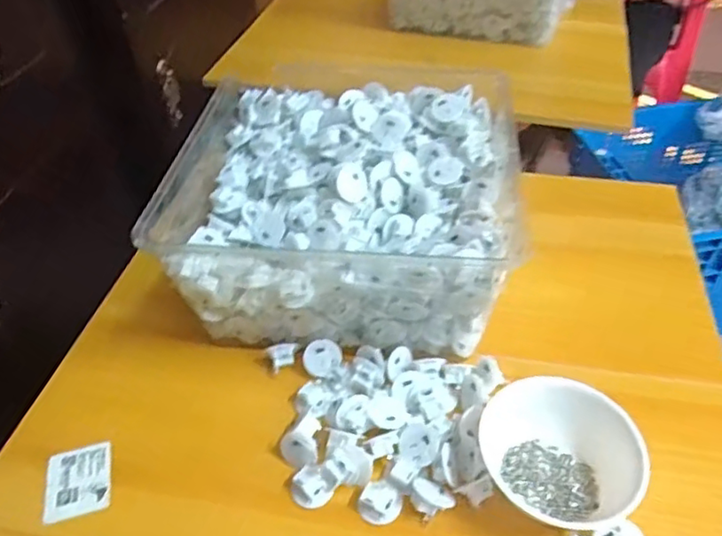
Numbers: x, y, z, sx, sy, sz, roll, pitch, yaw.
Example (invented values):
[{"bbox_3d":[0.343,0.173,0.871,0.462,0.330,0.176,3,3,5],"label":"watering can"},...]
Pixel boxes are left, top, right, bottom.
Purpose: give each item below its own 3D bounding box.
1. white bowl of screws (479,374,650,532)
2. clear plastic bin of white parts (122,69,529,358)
[{"bbox_3d":[0.155,0.141,0.470,0.117,0.057,0.104,18,48,19],"label":"white bowl of screws"},{"bbox_3d":[-0.015,-0.055,0.590,0.302,0.130,0.264,2,45,4],"label":"clear plastic bin of white parts"}]

